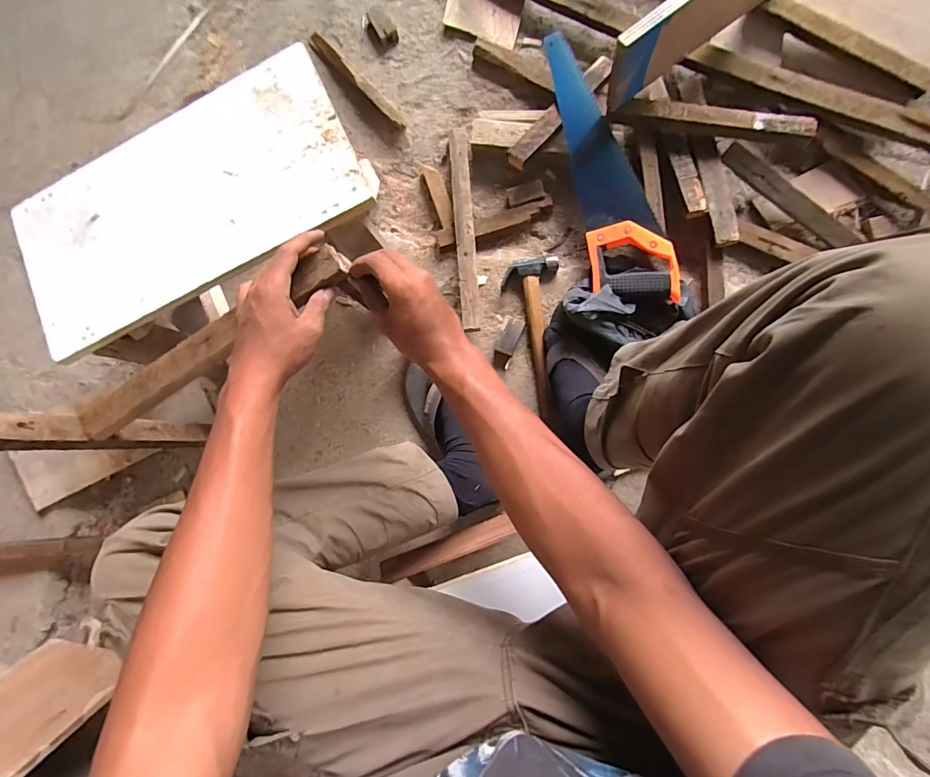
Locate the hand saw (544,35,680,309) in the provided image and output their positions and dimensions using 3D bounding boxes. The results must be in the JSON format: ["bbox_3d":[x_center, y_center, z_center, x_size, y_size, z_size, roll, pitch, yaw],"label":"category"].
[{"bbox_3d":[0.208,-0.328,0.661,0.108,0.025,0.414,-14,86,7],"label":"hand saw"}]

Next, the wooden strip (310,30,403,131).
[{"bbox_3d":[-0.183,-0.524,0.753,0.026,0.022,0.236,-45,83,4],"label":"wooden strip"}]

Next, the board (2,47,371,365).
[{"bbox_3d":[-0.330,-0.219,0.522,0.417,0.027,0.223,-24,82,6],"label":"board"}]

